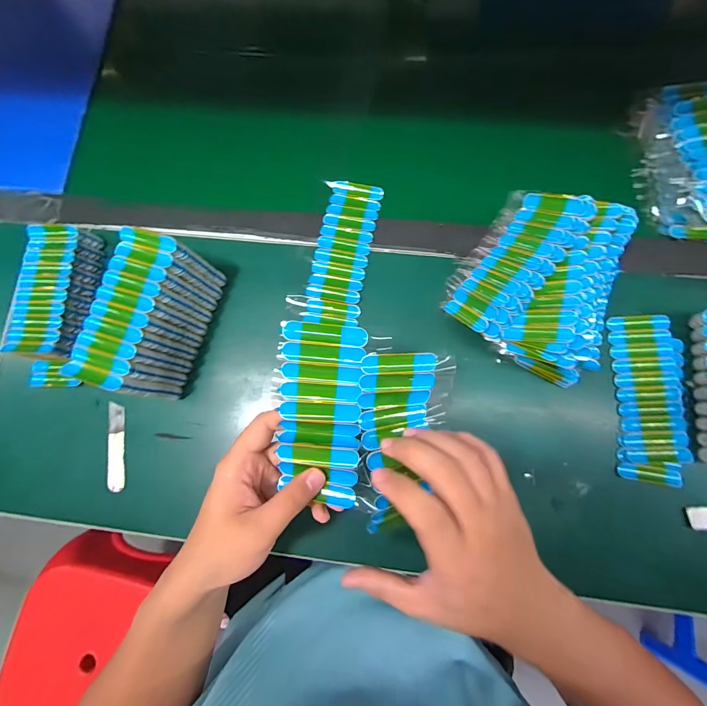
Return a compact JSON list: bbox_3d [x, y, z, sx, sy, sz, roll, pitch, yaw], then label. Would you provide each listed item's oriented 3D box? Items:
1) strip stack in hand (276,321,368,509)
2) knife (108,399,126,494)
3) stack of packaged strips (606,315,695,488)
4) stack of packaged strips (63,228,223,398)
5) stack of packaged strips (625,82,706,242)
[{"bbox_3d":[-0.025,0.046,0.271,0.063,0.016,0.135,0,96,1],"label":"strip stack in hand"},{"bbox_3d":[-0.269,0.106,0.395,0.018,0.006,0.096,-5,79,3],"label":"knife"},{"bbox_3d":[0.316,0.046,0.373,0.070,0.012,0.172,2,79,4],"label":"stack of packaged strips"},{"bbox_3d":[-0.210,-0.036,0.369,0.074,0.096,0.152,17,81,6],"label":"stack of packaged strips"},{"bbox_3d":[0.386,-0.221,0.398,0.100,0.043,0.182,-5,80,2],"label":"stack of packaged strips"}]

